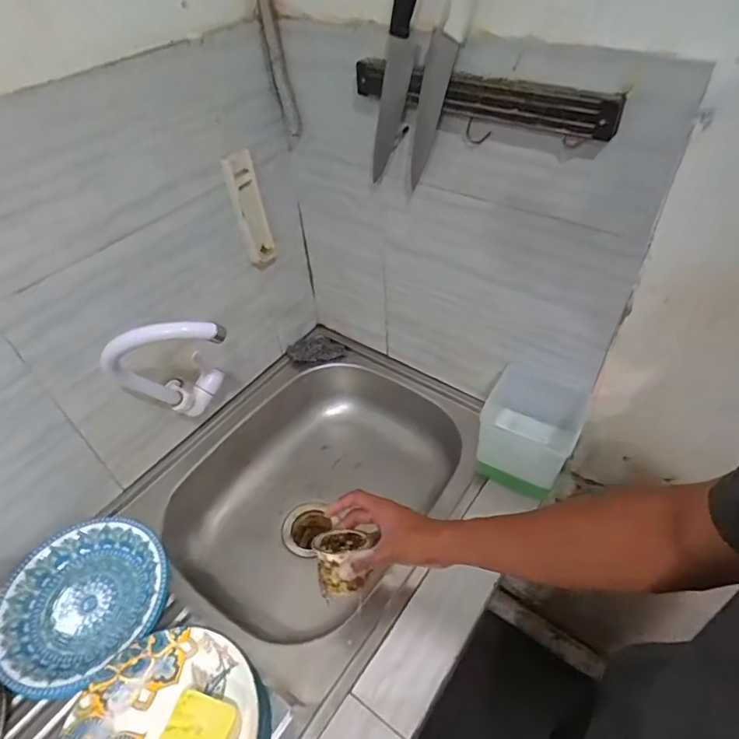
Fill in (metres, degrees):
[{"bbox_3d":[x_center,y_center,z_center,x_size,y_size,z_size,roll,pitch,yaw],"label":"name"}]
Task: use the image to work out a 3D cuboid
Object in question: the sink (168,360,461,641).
[{"bbox_3d":[-0.110,0.216,0.940,0.372,0.145,0.489,27,53,27],"label":"sink"}]

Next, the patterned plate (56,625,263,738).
[{"bbox_3d":[-0.228,0.406,0.548,0.204,0.032,0.218,-2,45,2],"label":"patterned plate"}]

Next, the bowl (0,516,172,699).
[{"bbox_3d":[-0.394,0.320,0.692,0.221,0.040,0.219,-2,45,2],"label":"bowl"}]

